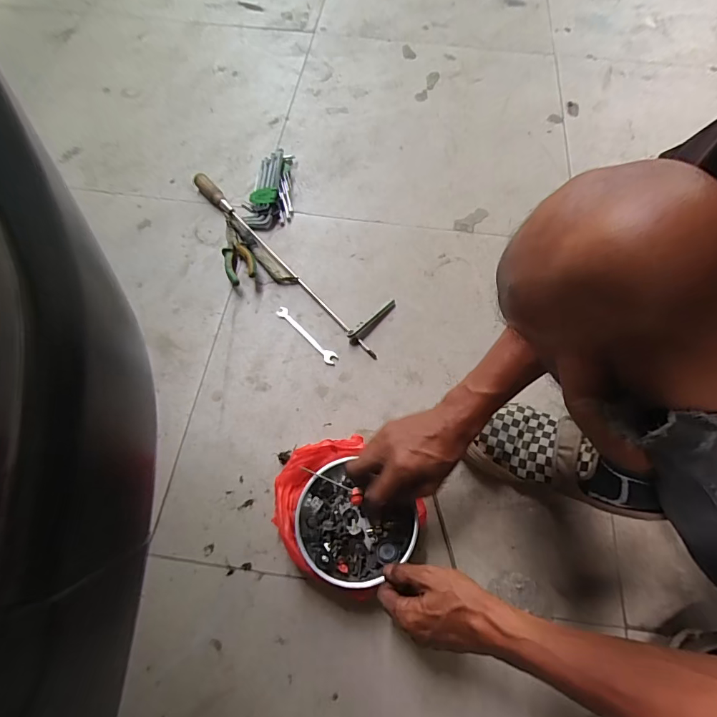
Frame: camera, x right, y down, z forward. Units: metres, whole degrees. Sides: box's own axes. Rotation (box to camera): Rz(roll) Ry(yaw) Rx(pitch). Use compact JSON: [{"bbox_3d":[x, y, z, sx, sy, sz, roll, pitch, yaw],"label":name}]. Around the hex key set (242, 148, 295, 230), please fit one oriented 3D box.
[{"bbox_3d":[-0.167,-0.322,0.780,0.085,0.035,0.177,1,65,0],"label":"hex key set"}]

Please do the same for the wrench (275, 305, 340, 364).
[{"bbox_3d":[-0.084,-0.039,0.664,0.020,0.007,0.131,-41,72,-18],"label":"wrench"}]

